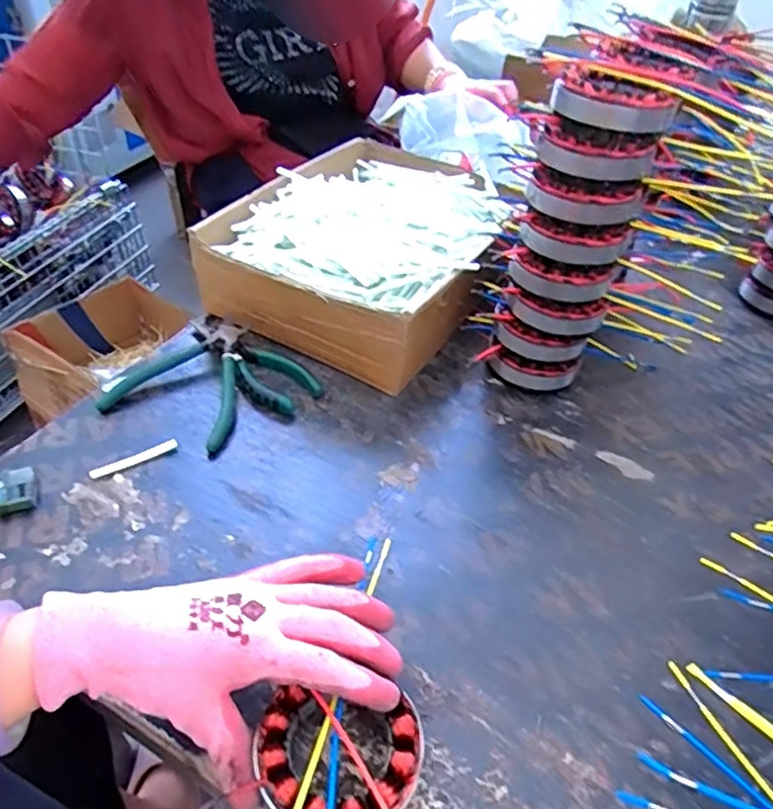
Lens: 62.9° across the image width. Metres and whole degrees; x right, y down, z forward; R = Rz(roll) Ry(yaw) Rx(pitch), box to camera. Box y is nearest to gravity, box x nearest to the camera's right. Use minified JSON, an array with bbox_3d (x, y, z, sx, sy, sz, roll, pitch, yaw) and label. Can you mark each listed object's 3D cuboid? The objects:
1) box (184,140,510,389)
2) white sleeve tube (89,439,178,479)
[{"bbox_3d":[-0.006,-0.173,0.678,0.242,0.102,0.329,22,46,20],"label":"box"},{"bbox_3d":[-0.205,0.044,0.513,0.068,0.006,0.009,-23,49,-24],"label":"white sleeve tube"}]

